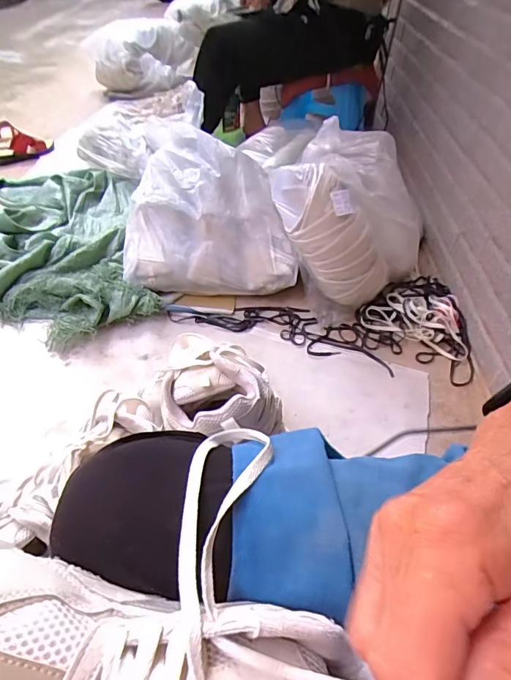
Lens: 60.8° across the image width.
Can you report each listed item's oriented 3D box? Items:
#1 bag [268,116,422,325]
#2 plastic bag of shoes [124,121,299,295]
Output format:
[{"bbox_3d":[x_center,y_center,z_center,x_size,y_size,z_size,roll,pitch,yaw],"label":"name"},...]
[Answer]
[{"bbox_3d":[0.217,-0.277,1.036,0.318,0.285,0.341,-14,49,-18],"label":"bag"},{"bbox_3d":[-0.113,-0.307,1.070,0.390,0.260,0.355,0,46,-6],"label":"plastic bag of shoes"}]

